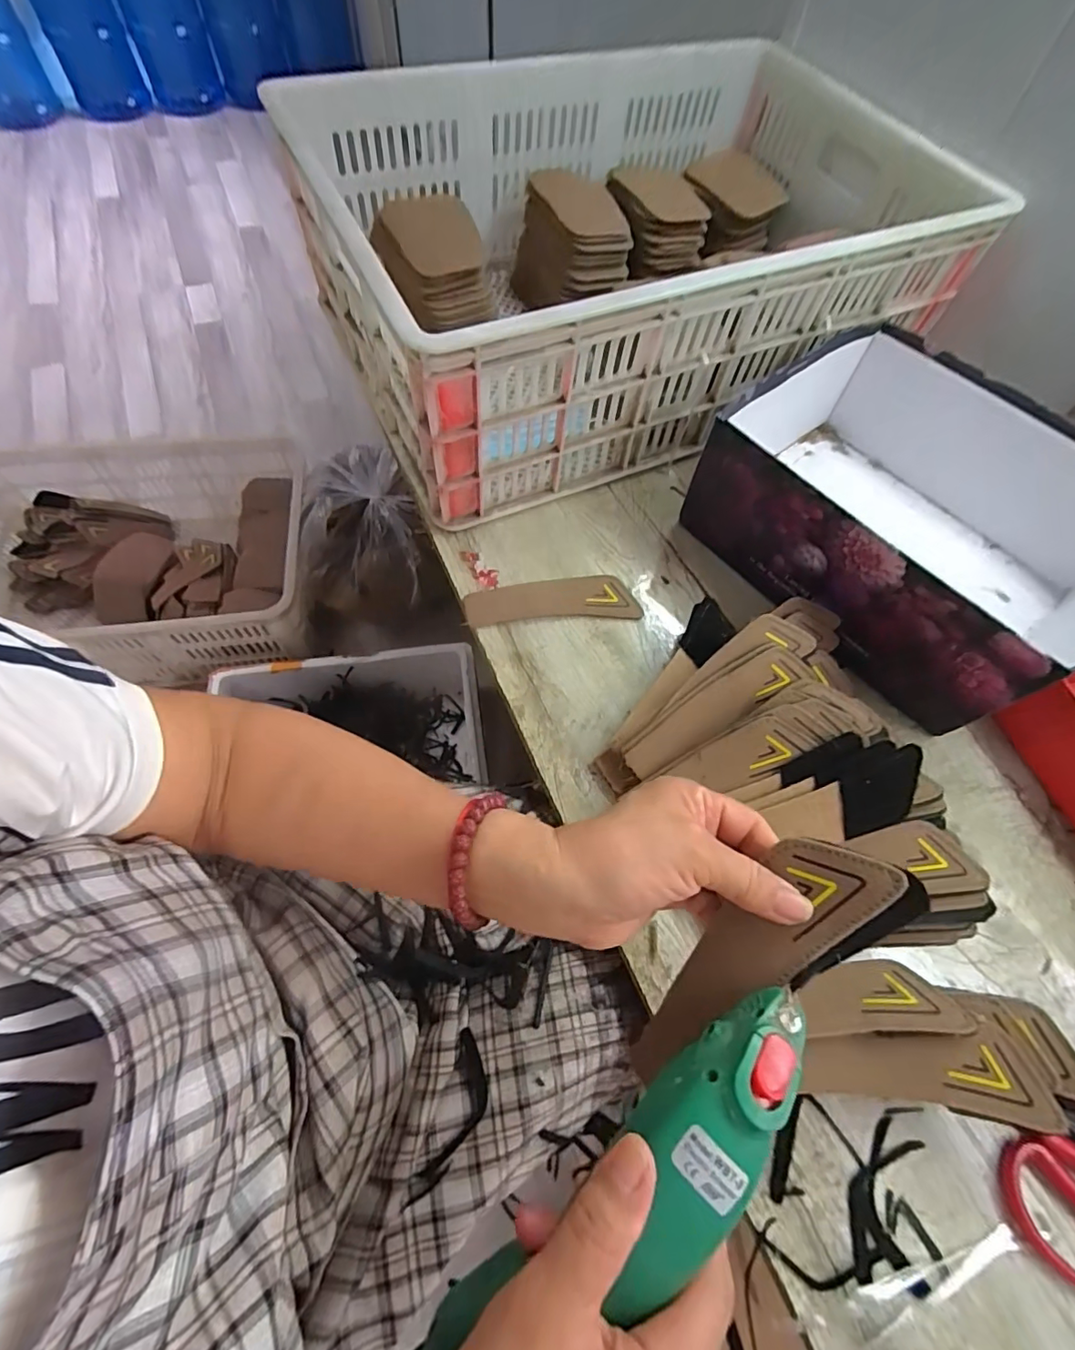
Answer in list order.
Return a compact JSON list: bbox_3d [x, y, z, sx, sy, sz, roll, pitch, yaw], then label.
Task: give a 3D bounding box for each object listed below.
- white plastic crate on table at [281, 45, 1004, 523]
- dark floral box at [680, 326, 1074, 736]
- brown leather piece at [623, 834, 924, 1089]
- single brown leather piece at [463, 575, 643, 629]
[{"bbox_3d":[0.096,-0.452,0.586,0.602,0.194,0.446,-21,65,-14],"label":"white plastic crate on table"},{"bbox_3d":[0.341,-0.150,0.488,0.282,0.116,0.311,-34,68,-19],"label":"dark floral box"},{"bbox_3d":[0.094,0.130,0.251,0.156,0.015,0.045,-46,68,17],"label":"brown leather piece"},{"bbox_3d":[0.013,-0.066,0.484,0.152,0.005,0.044,-5,66,-5],"label":"single brown leather piece"}]

